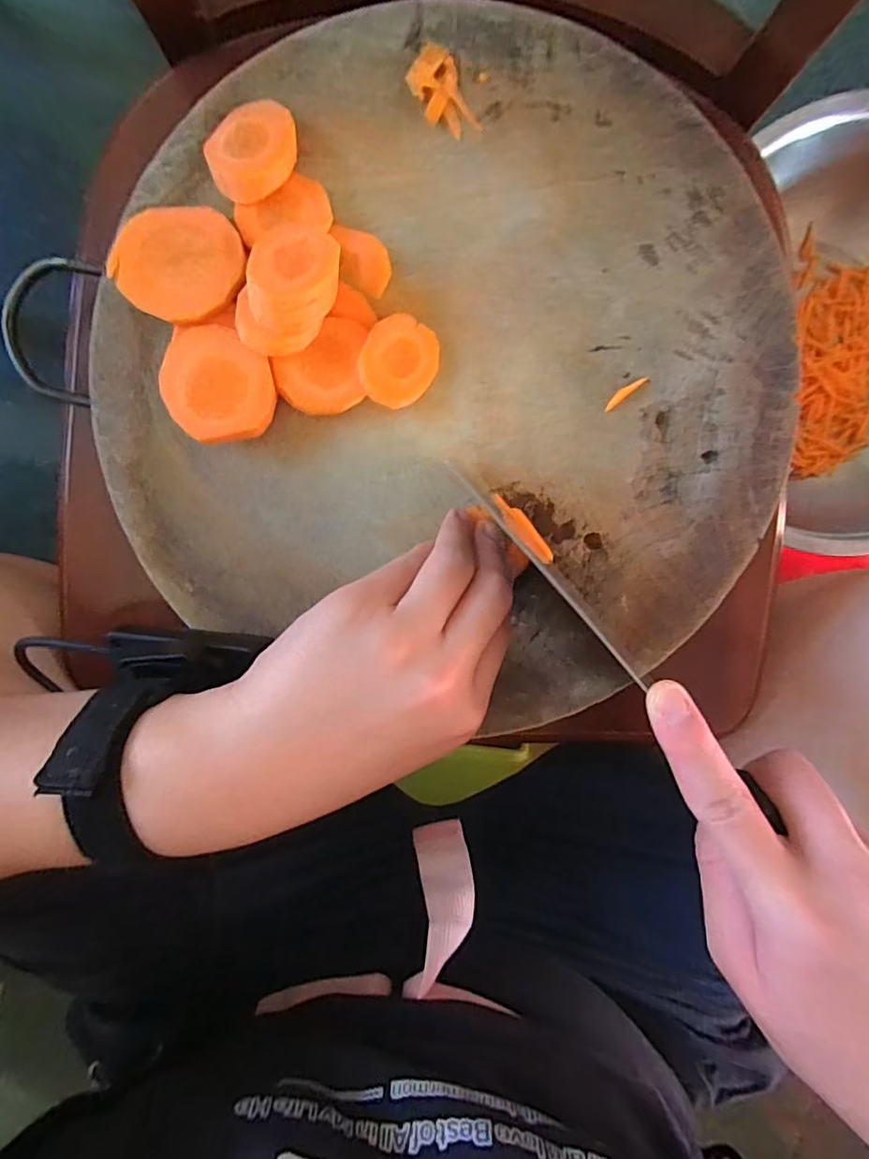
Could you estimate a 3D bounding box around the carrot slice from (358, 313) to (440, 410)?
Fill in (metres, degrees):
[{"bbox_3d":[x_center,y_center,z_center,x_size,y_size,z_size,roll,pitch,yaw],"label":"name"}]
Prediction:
[{"bbox_3d":[-0.017,-0.104,0.257,0.035,0.007,0.041,24,95,-22],"label":"carrot slice"}]

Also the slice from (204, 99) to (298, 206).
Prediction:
[{"bbox_3d":[-0.082,-0.194,0.244,0.043,0.015,0.037,-44,97,5],"label":"slice"}]

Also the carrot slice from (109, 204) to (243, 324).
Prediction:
[{"bbox_3d":[-0.115,-0.143,0.242,0.055,0.005,0.051,0,88,-7],"label":"carrot slice"}]

